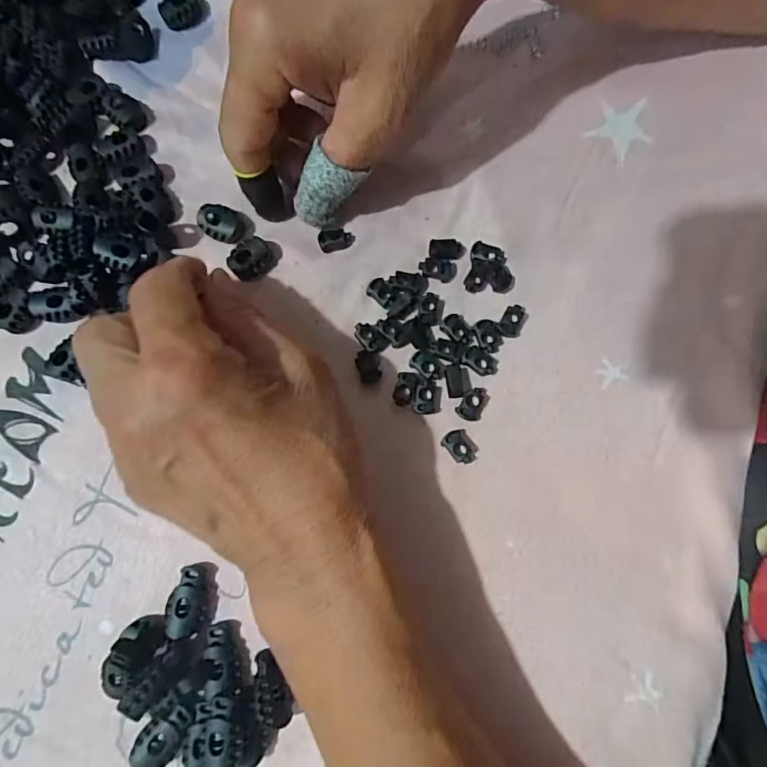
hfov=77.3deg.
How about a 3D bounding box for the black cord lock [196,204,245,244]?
[{"bbox_3d":[-0.082,-0.081,0.243,0.025,0.008,0.017,23,81,5],"label":"black cord lock"}]

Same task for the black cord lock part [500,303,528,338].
[{"bbox_3d":[0.063,-0.031,0.232,0.011,0.004,0.016,25,81,5],"label":"black cord lock part"}]

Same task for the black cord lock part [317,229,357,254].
[{"bbox_3d":[-0.024,-0.073,0.242,0.018,0.006,0.011,-16,80,-2],"label":"black cord lock part"}]

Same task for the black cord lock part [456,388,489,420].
[{"bbox_3d":[0.042,0.009,0.225,0.012,0.004,0.017,25,81,5],"label":"black cord lock part"}]

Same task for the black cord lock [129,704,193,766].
[{"bbox_3d":[-0.092,0.146,0.199,0.016,0.008,0.028,35,82,6],"label":"black cord lock"}]

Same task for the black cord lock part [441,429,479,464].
[{"bbox_3d":[0.036,0.029,0.221,0.012,0.005,0.017,-44,82,-7],"label":"black cord lock part"}]

